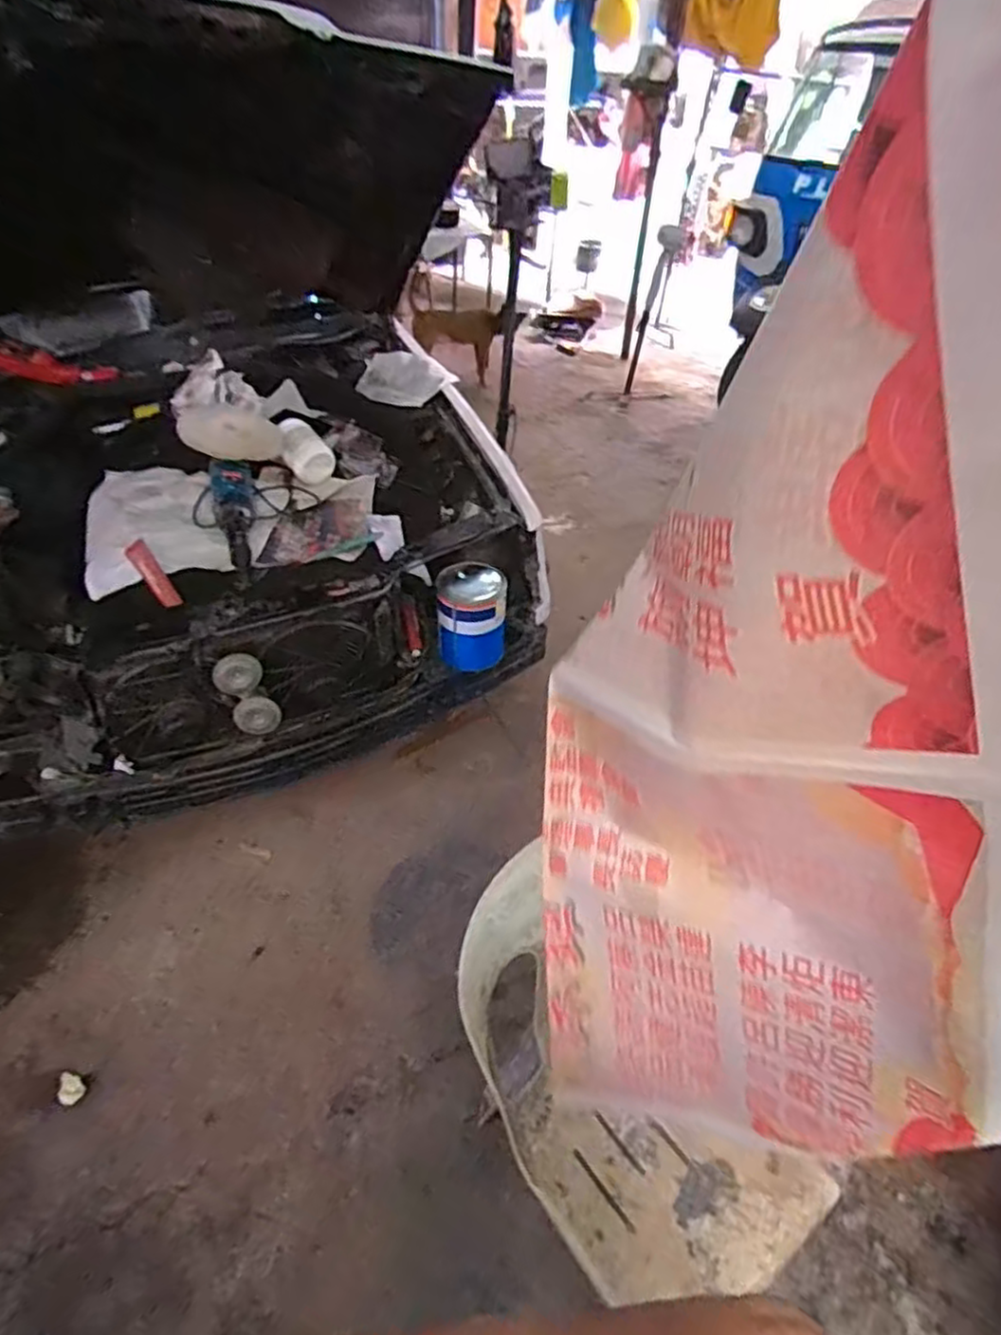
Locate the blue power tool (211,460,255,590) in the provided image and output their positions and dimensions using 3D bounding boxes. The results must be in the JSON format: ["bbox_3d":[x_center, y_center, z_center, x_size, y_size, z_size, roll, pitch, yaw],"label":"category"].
[{"bbox_3d":[-0.582,-0.328,1.550,0.087,0.062,0.395,-10,56,-13],"label":"blue power tool"}]

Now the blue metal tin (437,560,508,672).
[{"bbox_3d":[-0.070,-0.126,1.724,0.164,0.208,0.176,-3,43,-5],"label":"blue metal tin"}]

